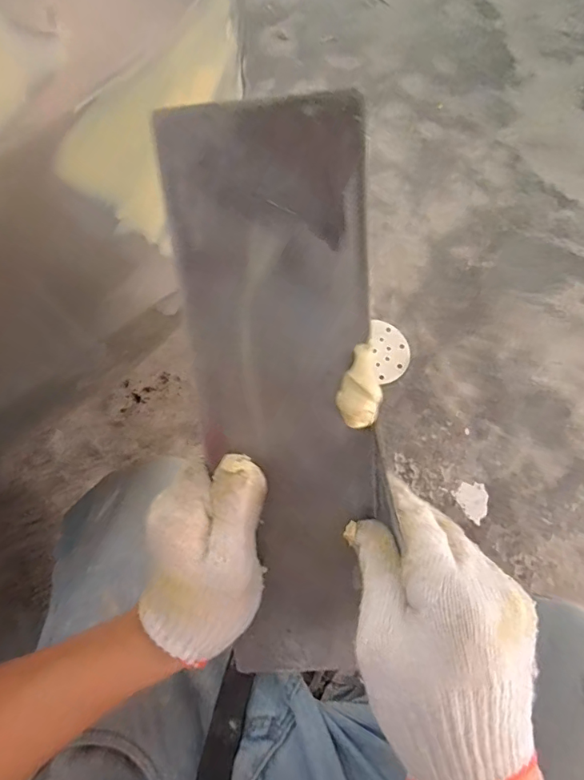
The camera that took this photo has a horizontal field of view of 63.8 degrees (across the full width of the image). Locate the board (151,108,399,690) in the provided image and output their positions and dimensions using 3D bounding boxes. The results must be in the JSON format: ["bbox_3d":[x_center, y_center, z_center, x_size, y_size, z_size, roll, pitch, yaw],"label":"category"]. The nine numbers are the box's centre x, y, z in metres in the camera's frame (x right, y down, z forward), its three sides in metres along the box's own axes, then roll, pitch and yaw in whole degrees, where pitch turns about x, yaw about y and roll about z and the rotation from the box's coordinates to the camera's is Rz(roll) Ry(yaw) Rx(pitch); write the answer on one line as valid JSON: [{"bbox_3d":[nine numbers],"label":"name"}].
[{"bbox_3d":[-0.002,0.029,0.266,0.094,0.006,0.333,-3,109,4],"label":"board"}]

